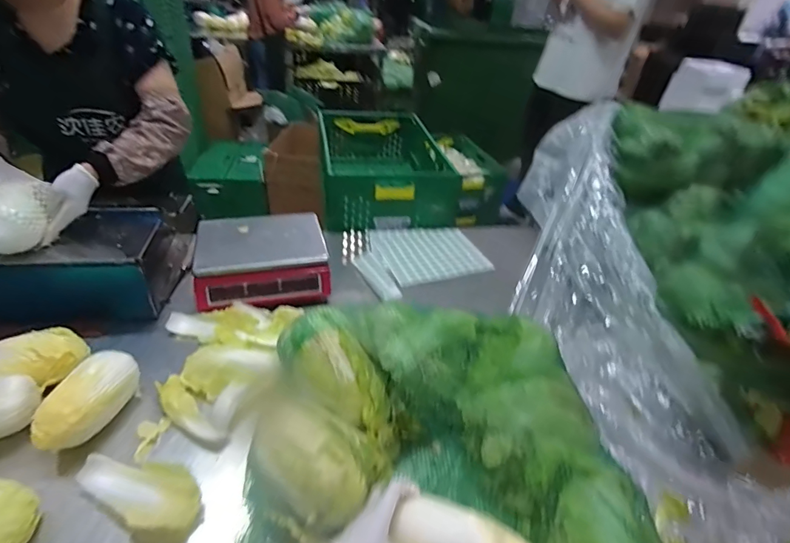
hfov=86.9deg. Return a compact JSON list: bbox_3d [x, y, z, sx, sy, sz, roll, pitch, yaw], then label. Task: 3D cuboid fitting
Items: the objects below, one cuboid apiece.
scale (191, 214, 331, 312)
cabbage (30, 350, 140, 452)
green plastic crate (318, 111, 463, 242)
[{"bbox_3d":[-0.315,-0.032,1.003,0.292,0.100,0.248,-6,38,-15],"label":"scale"},{"bbox_3d":[-0.504,0.212,0.684,0.085,0.079,0.163,9,36,5],"label":"cabbage"},{"bbox_3d":[-0.044,-0.364,1.477,0.398,0.200,0.617,-2,37,-10],"label":"green plastic crate"}]

